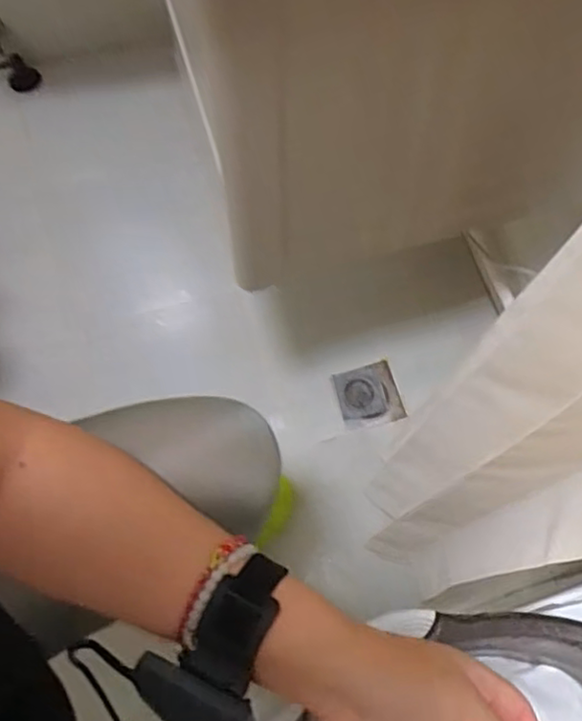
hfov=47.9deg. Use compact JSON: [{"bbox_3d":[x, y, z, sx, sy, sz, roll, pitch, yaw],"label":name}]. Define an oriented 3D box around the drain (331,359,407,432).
[{"bbox_3d":[0.133,0.062,1.119,0.106,0.022,0.105,-14,70,-7],"label":"drain"}]

